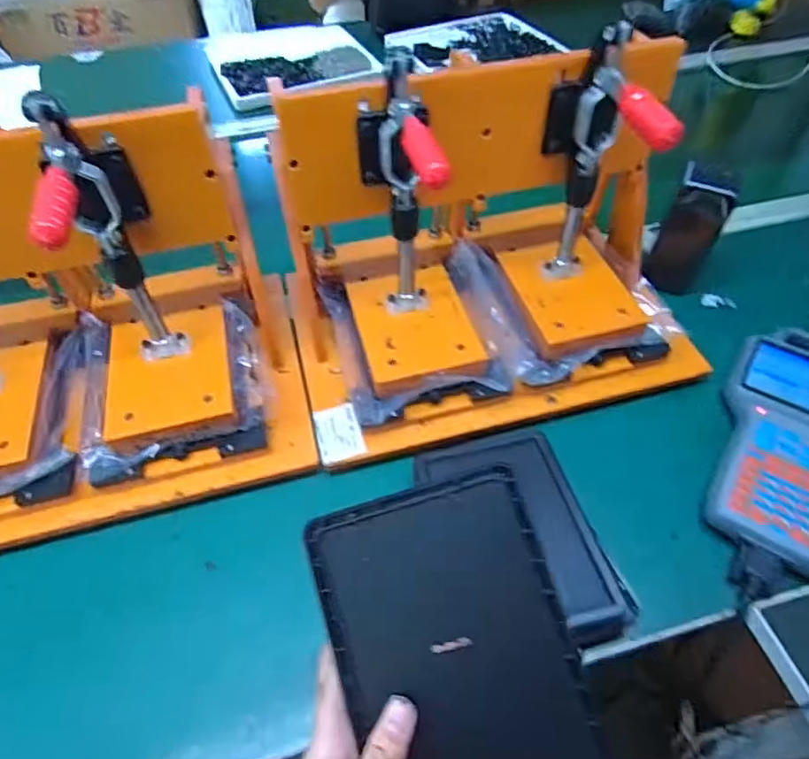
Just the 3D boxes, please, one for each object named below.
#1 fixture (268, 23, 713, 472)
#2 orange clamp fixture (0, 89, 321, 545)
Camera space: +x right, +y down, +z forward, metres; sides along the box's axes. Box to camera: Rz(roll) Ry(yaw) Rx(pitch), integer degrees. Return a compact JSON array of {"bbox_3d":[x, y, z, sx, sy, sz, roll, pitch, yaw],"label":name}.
[{"bbox_3d":[0.070,-0.118,0.471,0.373,0.242,0.229,-12,53,-8],"label":"fixture"},{"bbox_3d":[-0.285,-0.044,0.428,0.368,0.252,0.235,-13,53,-9],"label":"orange clamp fixture"}]

